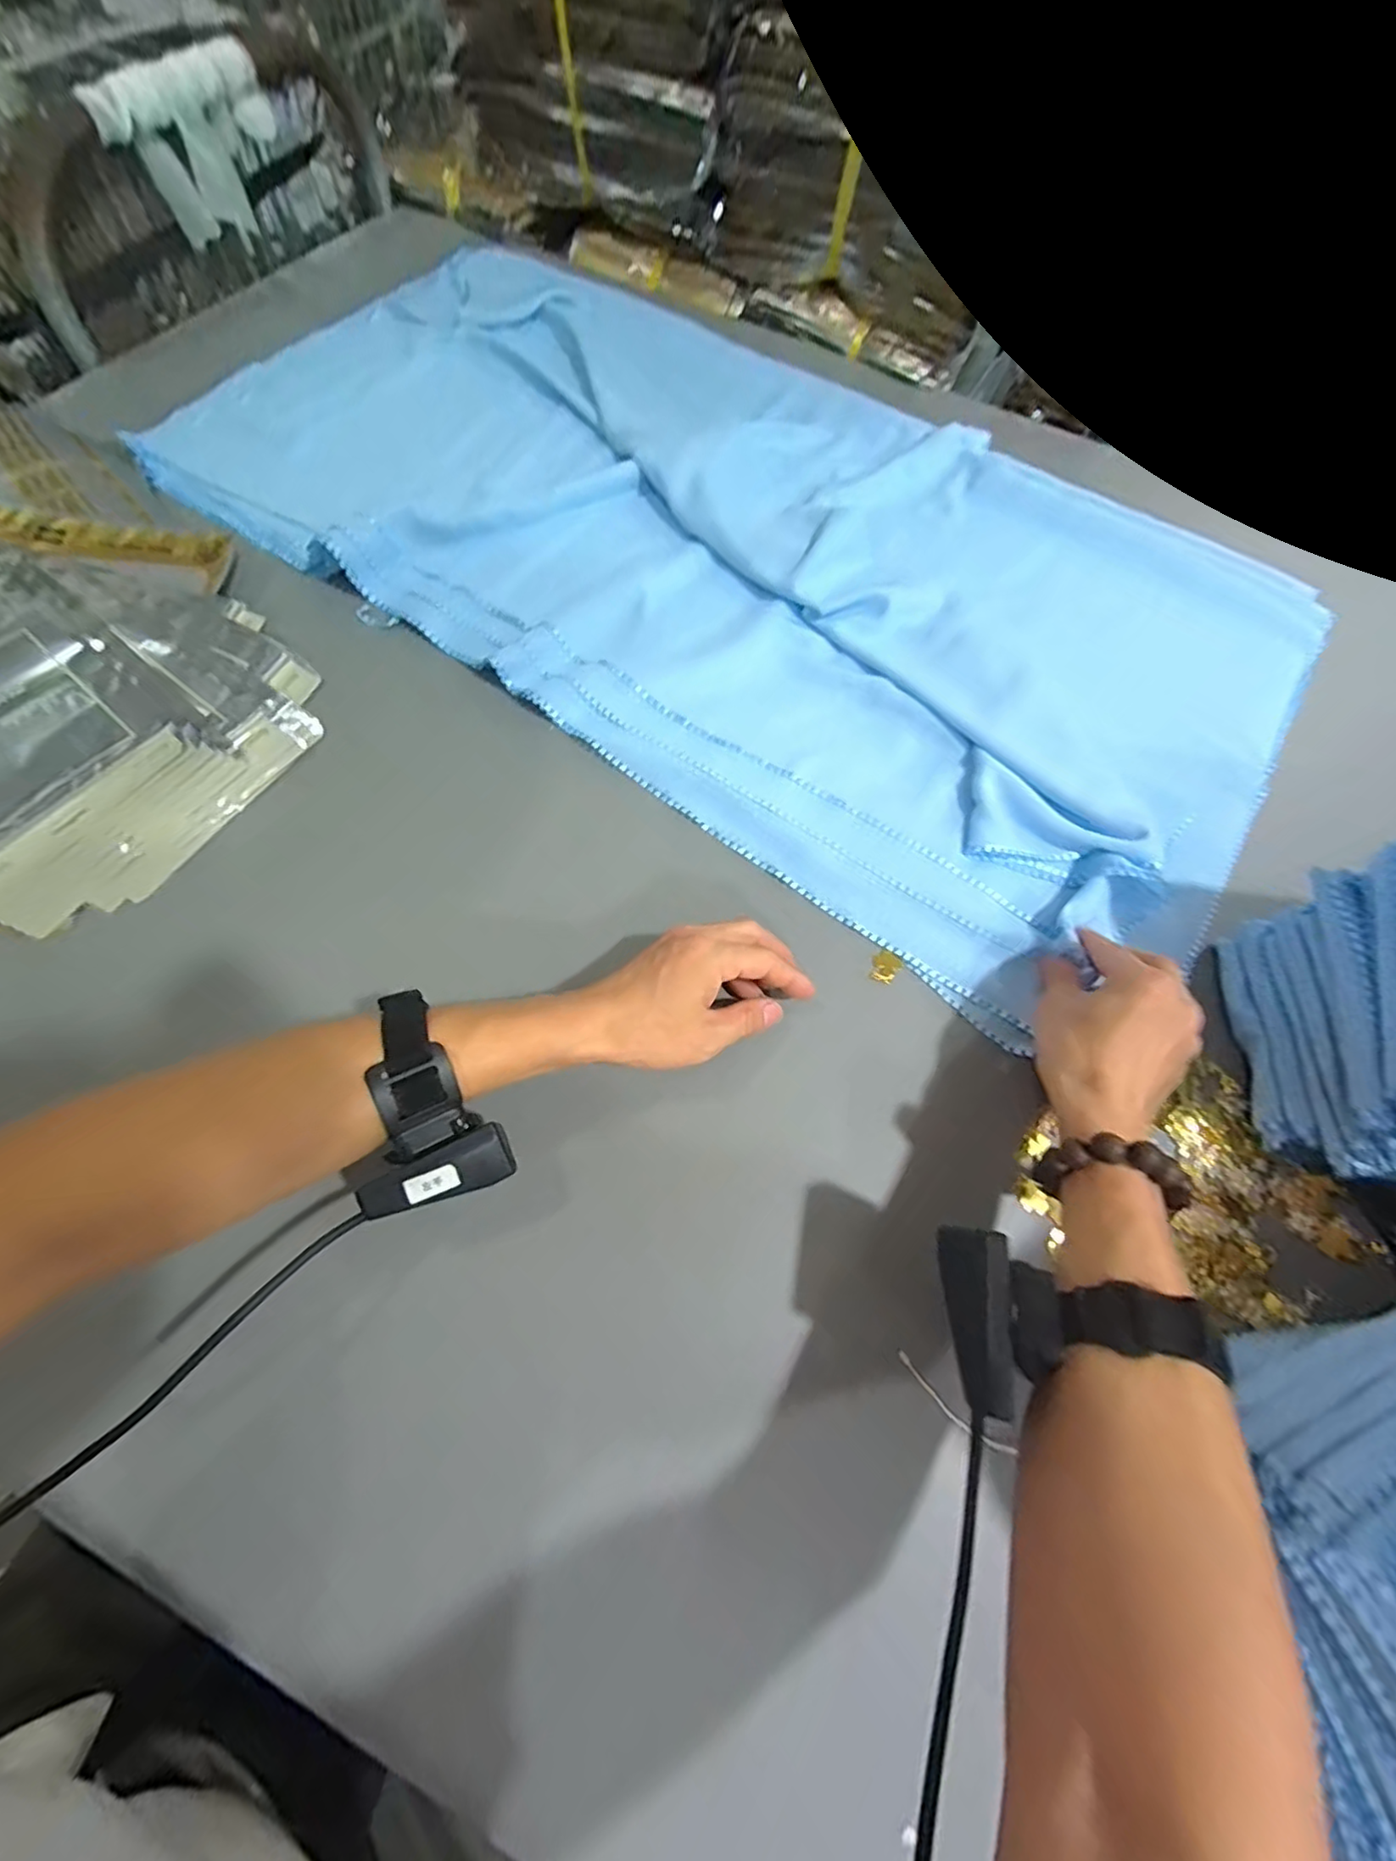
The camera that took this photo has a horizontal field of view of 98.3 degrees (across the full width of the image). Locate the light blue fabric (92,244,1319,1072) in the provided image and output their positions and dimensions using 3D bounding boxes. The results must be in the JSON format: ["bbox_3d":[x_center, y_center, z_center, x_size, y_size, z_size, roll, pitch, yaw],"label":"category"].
[{"bbox_3d":[0.029,-0.379,0.572,1.016,0.047,0.561,34,72,10],"label":"light blue fabric"}]

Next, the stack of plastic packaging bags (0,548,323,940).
[{"bbox_3d":[-0.475,-0.159,0.448,0.324,0.047,0.275,27,71,8],"label":"stack of plastic packaging bags"}]

